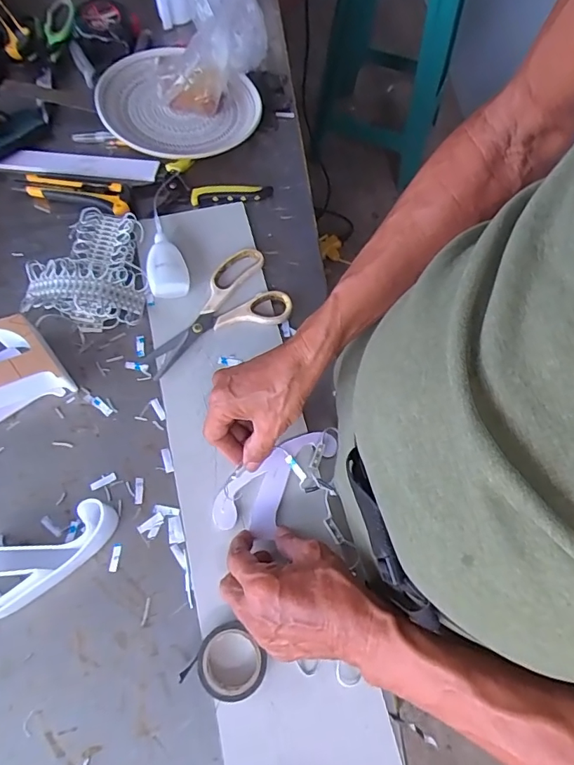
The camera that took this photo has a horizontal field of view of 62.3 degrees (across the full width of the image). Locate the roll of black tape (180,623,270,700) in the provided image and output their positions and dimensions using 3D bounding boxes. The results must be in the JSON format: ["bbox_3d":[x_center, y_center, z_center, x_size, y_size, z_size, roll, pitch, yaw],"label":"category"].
[{"bbox_3d":[-0.050,0.238,0.398,0.057,0.020,0.059,0,68,0],"label":"roll of black tape"}]

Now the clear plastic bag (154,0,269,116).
[{"bbox_3d":[-0.104,-0.456,0.636,0.107,0.096,0.211,25,69,7],"label":"clear plastic bag"}]

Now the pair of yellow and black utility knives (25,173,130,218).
[{"bbox_3d":[-0.258,-0.235,0.591,0.136,0.016,0.041,12,69,4],"label":"pair of yellow and black utility knives"}]

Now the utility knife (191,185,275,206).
[{"bbox_3d":[-0.070,-0.239,0.603,0.102,0.015,0.022,-6,68,-3],"label":"utility knife"}]

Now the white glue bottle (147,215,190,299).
[{"bbox_3d":[-0.142,-0.146,0.552,0.043,0.027,0.095,-14,69,-6],"label":"white glue bottle"}]

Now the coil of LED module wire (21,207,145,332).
[{"bbox_3d":[-0.227,-0.136,0.543,0.124,0.034,0.150,-1,68,-1],"label":"coil of LED module wire"}]

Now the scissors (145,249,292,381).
[{"bbox_3d":[-0.088,-0.086,0.539,0.166,0.010,0.103,-26,71,-10],"label":"scissors"}]

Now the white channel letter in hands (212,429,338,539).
[{"bbox_3d":[-0.008,0.092,0.456,0.137,0.022,0.060,-41,74,-15],"label":"white channel letter in hands"}]

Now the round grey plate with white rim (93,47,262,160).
[{"bbox_3d":[-0.143,-0.366,0.628,0.192,0.048,0.182,0,68,0],"label":"round grey plate with white rim"}]

